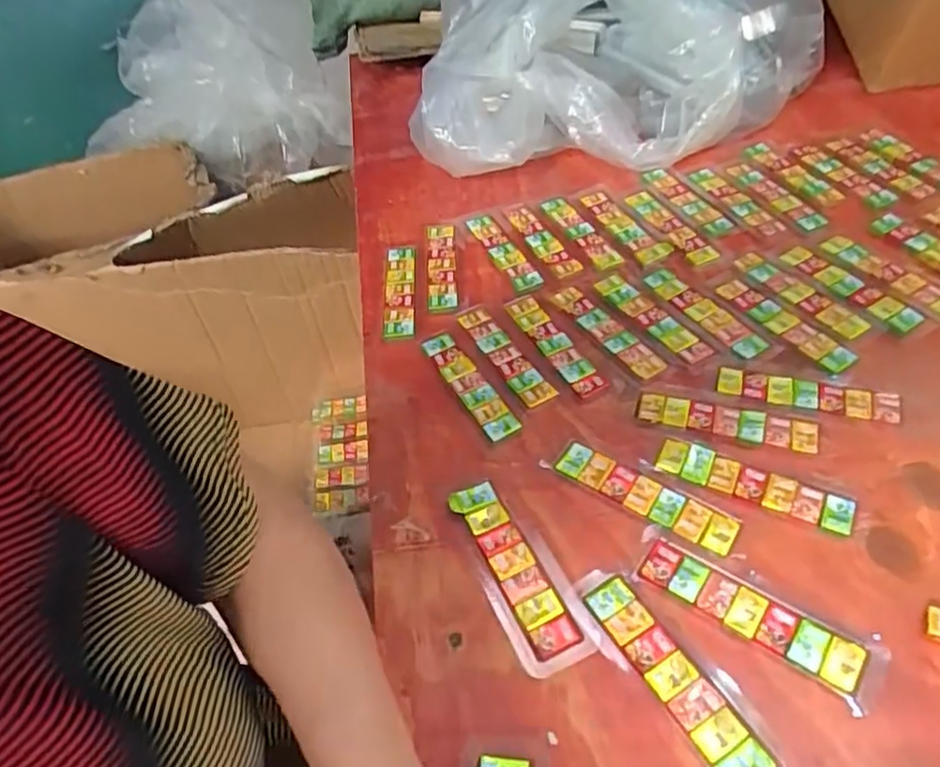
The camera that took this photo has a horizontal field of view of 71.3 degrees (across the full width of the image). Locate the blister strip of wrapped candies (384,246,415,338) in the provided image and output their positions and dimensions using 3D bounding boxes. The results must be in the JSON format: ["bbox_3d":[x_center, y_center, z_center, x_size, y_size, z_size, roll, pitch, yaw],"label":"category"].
[{"bbox_3d":[-0.063,-0.082,0.579,0.028,0.008,0.112,-5,48,2],"label":"blister strip of wrapped candies"}]

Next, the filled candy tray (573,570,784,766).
[{"bbox_3d":[0.109,0.156,0.353,0.038,0.006,0.134,-31,52,-20],"label":"filled candy tray"}]

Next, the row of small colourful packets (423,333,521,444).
[{"bbox_3d":[-0.001,0.000,0.504,0.023,0.008,0.114,-25,50,-15],"label":"row of small colourful packets"}]

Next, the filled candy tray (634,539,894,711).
[{"bbox_3d":[0.160,0.129,0.371,0.128,0.006,0.035,28,57,28],"label":"filled candy tray"}]

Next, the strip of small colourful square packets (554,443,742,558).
[{"bbox_3d":[0.113,0.072,0.424,0.118,0.005,0.027,27,57,27],"label":"strip of small colourful square packets"}]

